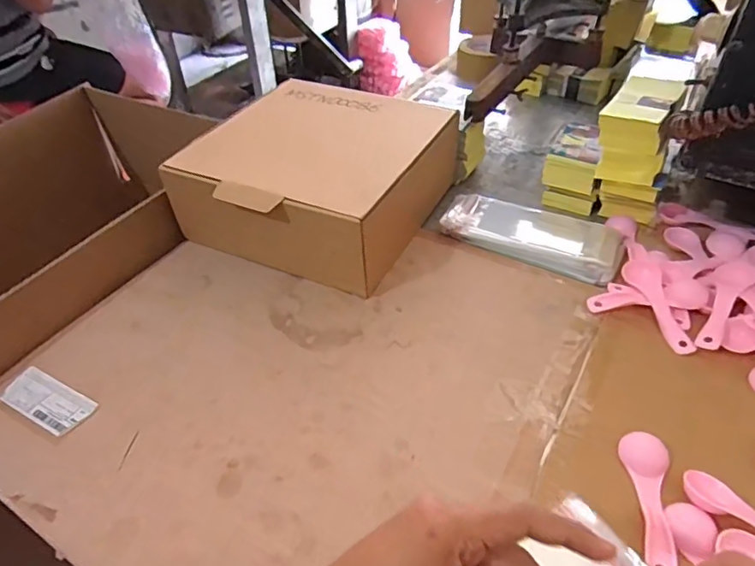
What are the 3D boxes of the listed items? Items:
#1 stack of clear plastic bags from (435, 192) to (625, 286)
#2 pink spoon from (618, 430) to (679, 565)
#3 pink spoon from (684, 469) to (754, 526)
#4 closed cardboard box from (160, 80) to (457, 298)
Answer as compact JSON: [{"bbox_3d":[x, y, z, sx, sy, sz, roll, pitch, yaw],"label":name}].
[{"bbox_3d":[0.180,-0.063,0.619,0.195,0.020,0.095,21,48,24],"label":"stack of clear plastic bags"},{"bbox_3d":[0.201,0.157,0.389,0.032,0.010,0.102,5,43,9],"label":"pink spoon"},{"bbox_3d":[0.265,0.172,0.365,0.111,0.019,0.024,33,54,33],"label":"pink spoon"},{"bbox_3d":[-0.069,-0.131,0.636,0.252,0.112,0.262,18,47,21],"label":"closed cardboard box"}]

